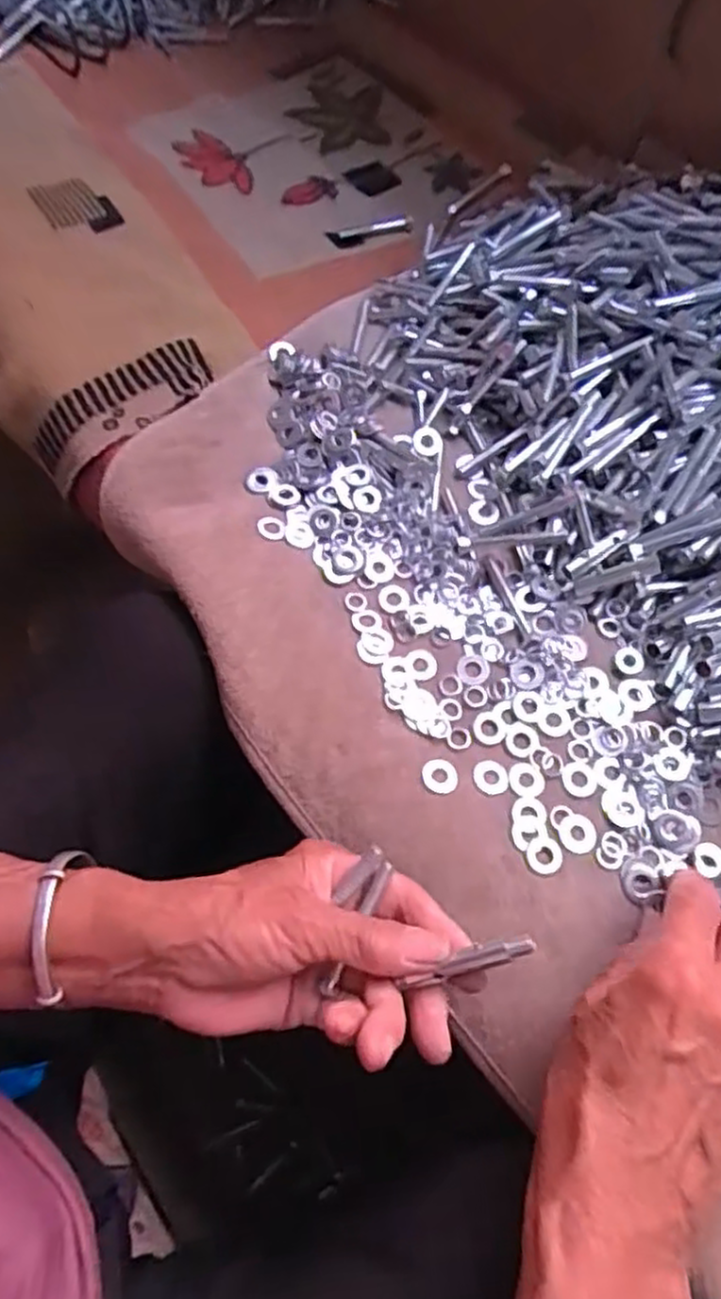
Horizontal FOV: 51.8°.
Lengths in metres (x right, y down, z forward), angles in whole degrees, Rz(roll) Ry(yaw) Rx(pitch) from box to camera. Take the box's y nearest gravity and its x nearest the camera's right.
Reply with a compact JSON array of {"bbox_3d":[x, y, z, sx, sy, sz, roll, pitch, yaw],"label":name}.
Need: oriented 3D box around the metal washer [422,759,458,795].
[{"bbox_3d":[0.038,0.059,0.351,0.017,0.004,0.017,2,63,0],"label":"metal washer"}]

